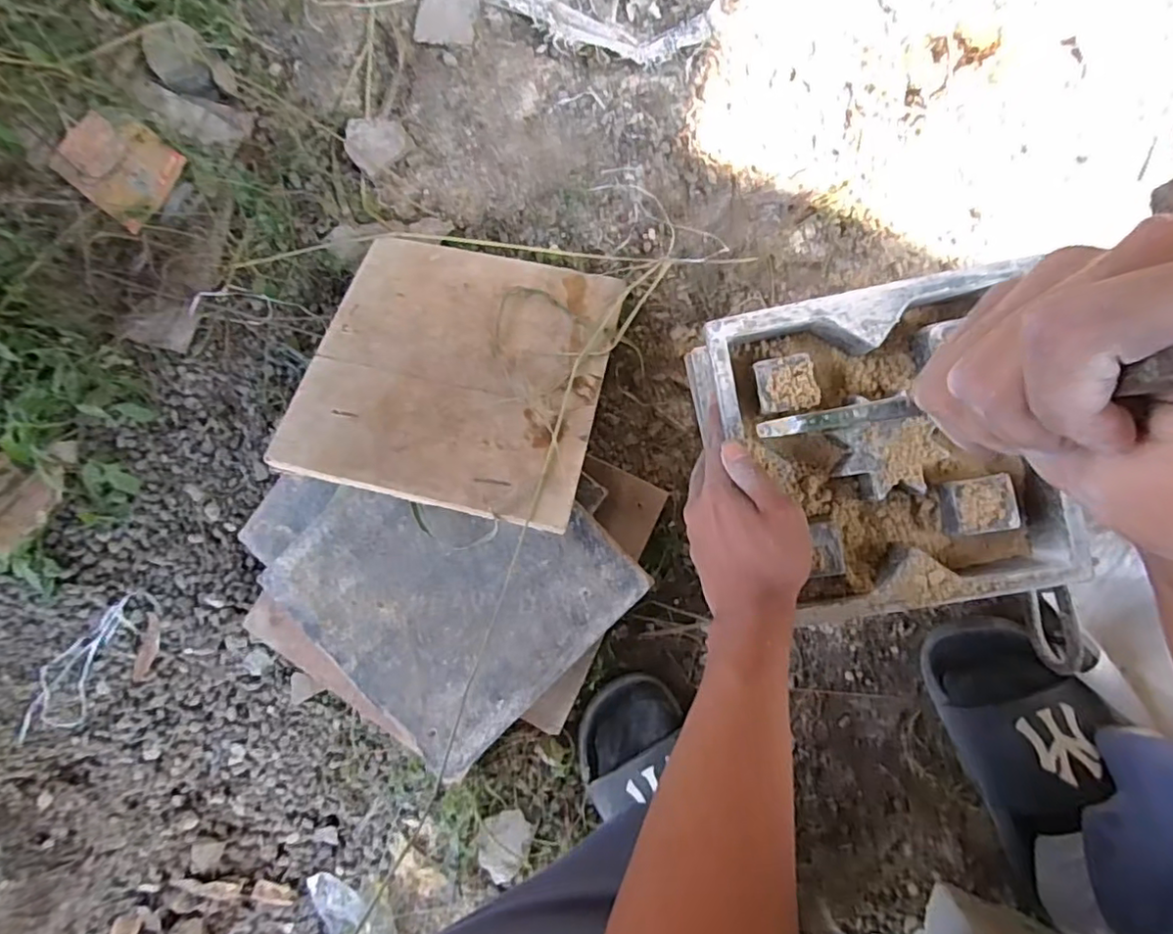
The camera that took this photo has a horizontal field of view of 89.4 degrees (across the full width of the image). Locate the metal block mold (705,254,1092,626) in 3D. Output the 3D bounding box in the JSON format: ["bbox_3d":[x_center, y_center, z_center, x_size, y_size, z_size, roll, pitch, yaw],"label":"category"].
[{"bbox_3d":[0.211,-0.013,0.435,0.223,0.048,0.224,-11,89,6],"label":"metal block mold"}]

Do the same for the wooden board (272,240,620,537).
[{"bbox_3d":[-0.105,-0.087,0.506,0.236,0.008,0.247,12,65,2],"label":"wooden board"}]

